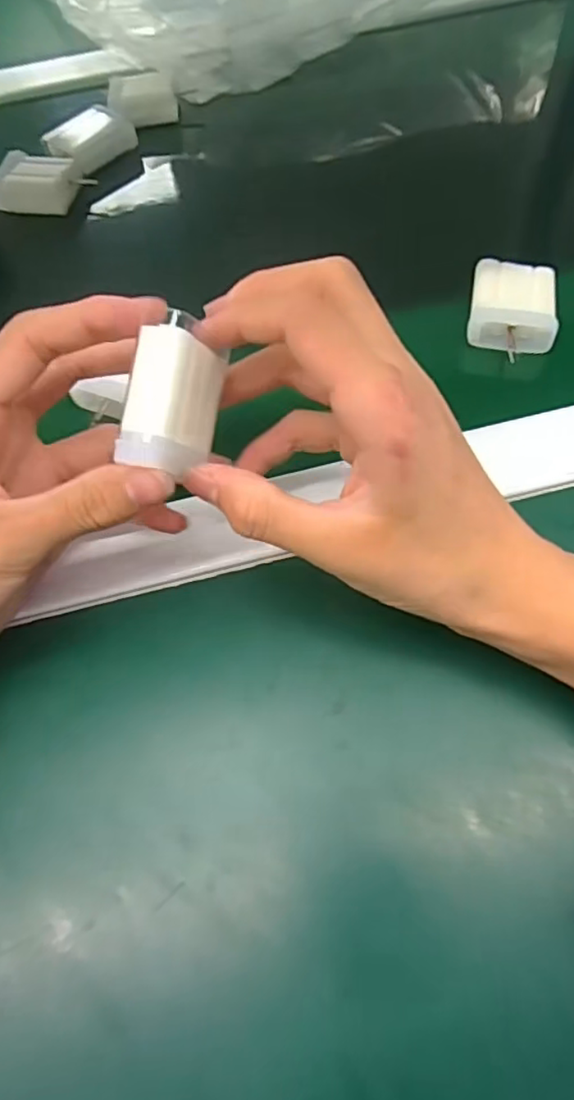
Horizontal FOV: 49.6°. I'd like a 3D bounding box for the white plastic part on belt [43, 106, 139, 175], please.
[{"bbox_3d":[-0.136,-0.286,0.427,0.051,0.018,0.042,-40,67,-17],"label":"white plastic part on belt"}]

